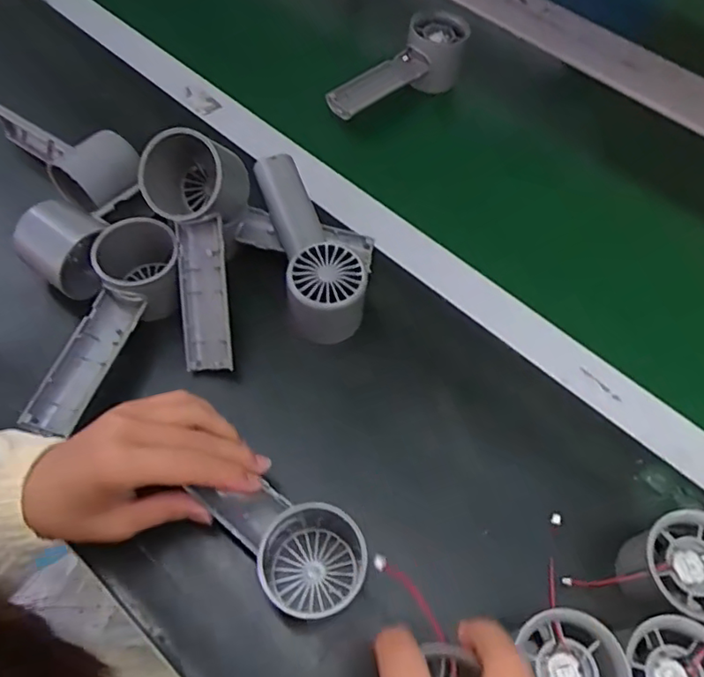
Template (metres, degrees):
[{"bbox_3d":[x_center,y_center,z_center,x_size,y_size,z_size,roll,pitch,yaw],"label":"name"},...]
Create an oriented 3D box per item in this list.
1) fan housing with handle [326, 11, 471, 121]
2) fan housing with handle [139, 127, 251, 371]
[{"bbox_3d":[0.048,-0.248,0.554,0.056,0.046,0.157,41,65,19],"label":"fan housing with handle"},{"bbox_3d":[-0.104,-0.058,0.414,0.067,0.064,0.160,-5,93,-4],"label":"fan housing with handle"}]

